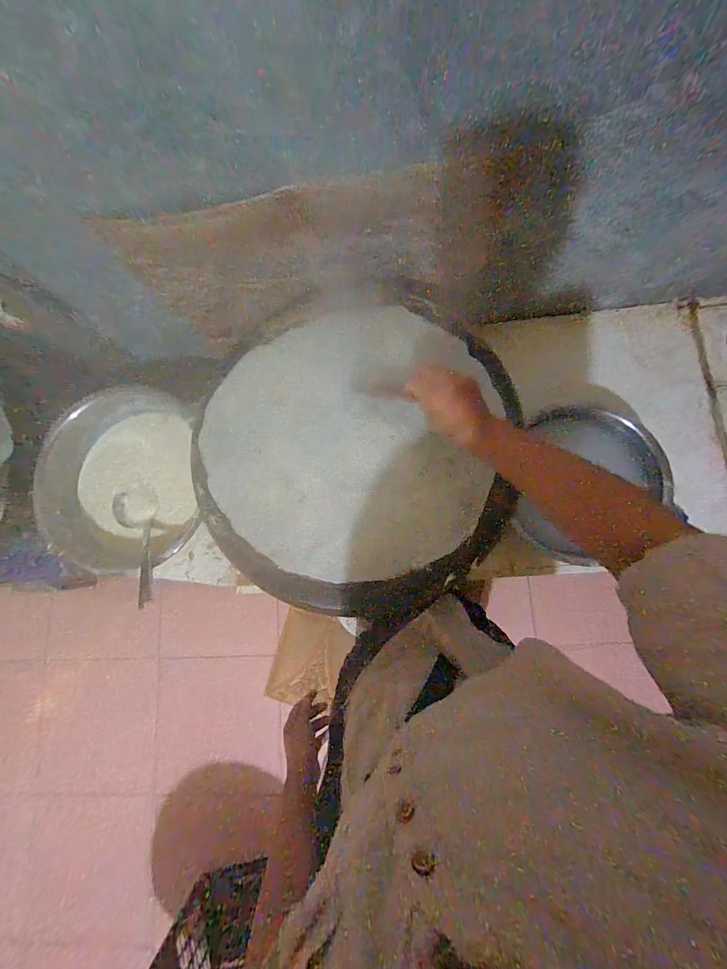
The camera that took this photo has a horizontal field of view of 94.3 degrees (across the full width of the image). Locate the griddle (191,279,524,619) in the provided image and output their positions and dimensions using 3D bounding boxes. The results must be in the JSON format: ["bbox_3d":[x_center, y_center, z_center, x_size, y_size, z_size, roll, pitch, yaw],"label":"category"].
[{"bbox_3d":[-0.023,-0.071,0.542,0.500,0.045,0.531,-1,82,4],"label":"griddle"}]

